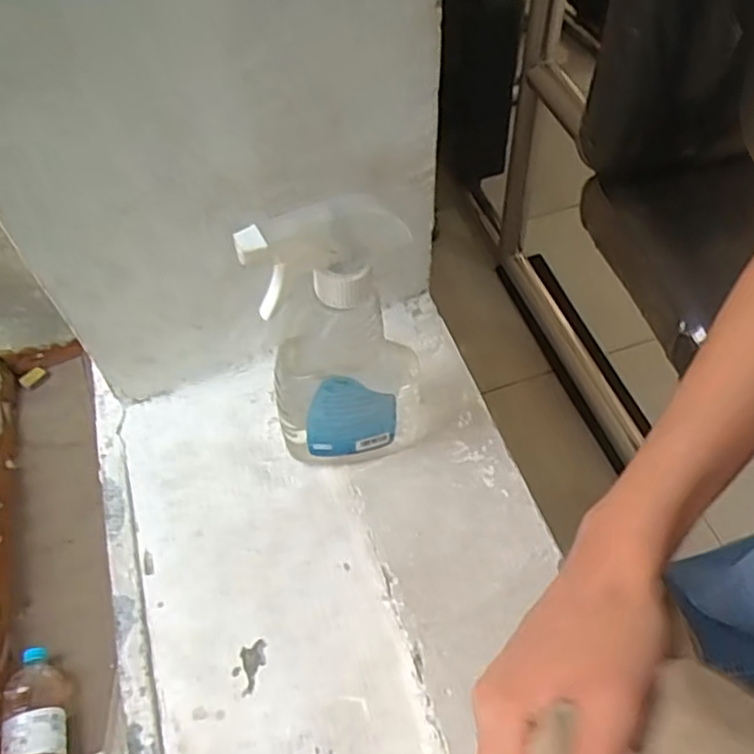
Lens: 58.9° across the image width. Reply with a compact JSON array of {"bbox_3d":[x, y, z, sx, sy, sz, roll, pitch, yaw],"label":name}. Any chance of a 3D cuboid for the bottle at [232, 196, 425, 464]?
[{"bbox_3d":[-0.014,-0.023,0.413,0.112,0.223,0.054,-12,54,-6],"label":"bottle"}]

